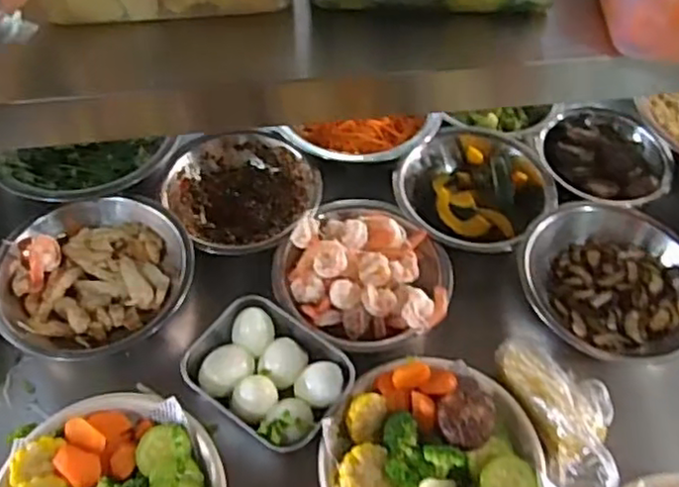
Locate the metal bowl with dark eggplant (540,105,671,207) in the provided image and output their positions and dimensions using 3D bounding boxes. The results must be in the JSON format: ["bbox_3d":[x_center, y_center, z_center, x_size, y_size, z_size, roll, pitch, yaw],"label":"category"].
[{"bbox_3d":[0.303,-0.095,0.768,0.147,0.042,0.124,2,56,-1],"label":"metal bowl with dark eggplant"}]

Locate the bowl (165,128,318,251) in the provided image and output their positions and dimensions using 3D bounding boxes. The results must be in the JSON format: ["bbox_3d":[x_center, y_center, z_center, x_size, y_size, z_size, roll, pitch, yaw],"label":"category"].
[{"bbox_3d":[-0.106,-0.052,0.732,0.165,0.050,0.147,-6,56,-6],"label":"bowl"}]

